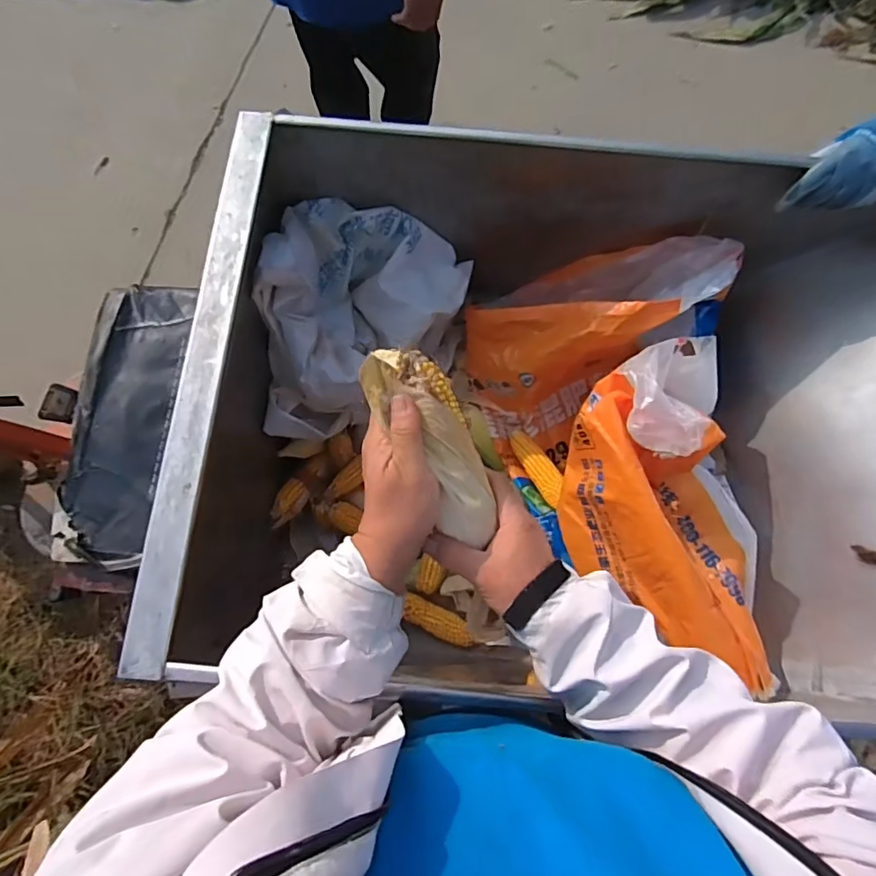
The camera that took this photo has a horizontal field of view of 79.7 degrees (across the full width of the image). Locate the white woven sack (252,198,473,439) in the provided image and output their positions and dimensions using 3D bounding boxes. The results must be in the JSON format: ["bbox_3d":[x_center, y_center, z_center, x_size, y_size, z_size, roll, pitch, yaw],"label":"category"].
[{"bbox_3d":[-0.117,-0.184,0.890,0.340,0.218,0.330,0,73,-2],"label":"white woven sack"}]

